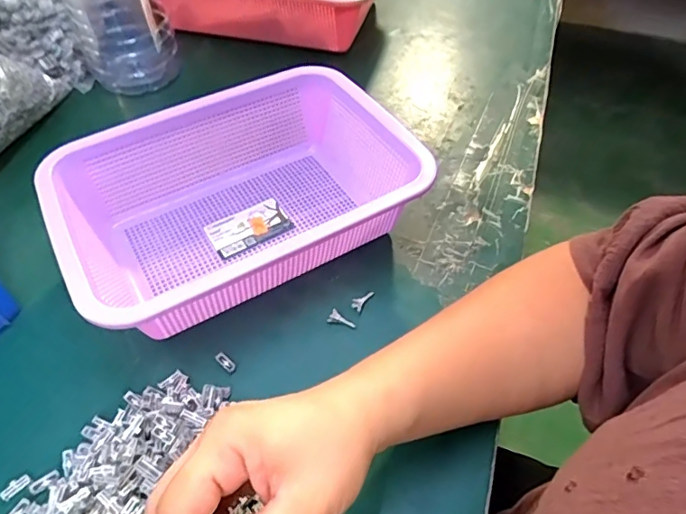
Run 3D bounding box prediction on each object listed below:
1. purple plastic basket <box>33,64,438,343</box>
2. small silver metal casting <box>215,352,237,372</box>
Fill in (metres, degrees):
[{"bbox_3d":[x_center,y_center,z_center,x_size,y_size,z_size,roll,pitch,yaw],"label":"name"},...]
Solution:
[{"bbox_3d":[-0.082,-0.048,0.406,0.259,0.080,0.192,-25,54,-20],"label":"purple plastic basket"},{"bbox_3d":[-0.083,0.074,0.356,0.017,0.004,0.007,41,59,9],"label":"small silver metal casting"}]

